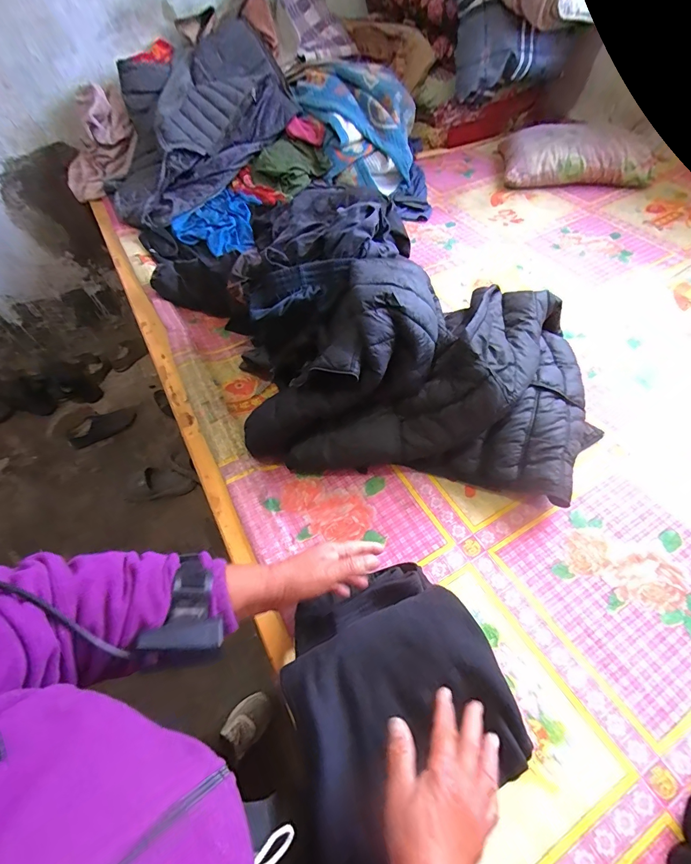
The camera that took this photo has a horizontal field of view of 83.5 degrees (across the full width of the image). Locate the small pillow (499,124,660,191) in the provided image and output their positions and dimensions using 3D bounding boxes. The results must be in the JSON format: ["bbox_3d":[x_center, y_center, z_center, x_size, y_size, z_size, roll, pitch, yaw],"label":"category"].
[{"bbox_3d":[0.784,-0.931,1.314,0.465,0.118,0.249,8,55,8],"label":"small pillow"}]

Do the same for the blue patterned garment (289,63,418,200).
[{"bbox_3d":[0.040,-1.018,1.311,0.374,0.260,0.450,-9,54,-2],"label":"blue patterned garment"}]

